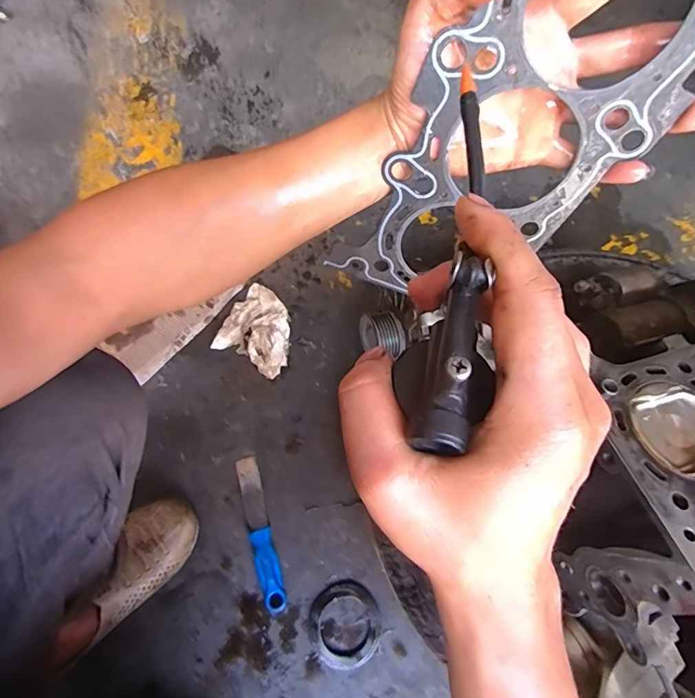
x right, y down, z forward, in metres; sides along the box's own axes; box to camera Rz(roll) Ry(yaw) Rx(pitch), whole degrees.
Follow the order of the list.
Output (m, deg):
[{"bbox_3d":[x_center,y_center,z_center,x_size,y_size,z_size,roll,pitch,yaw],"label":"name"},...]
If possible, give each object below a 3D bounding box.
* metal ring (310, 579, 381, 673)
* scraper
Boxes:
[{"bbox_3d":[-0.004,0.369,0.584,0.095,0.016,0.098,1,70,-2],"label":"metal ring"},{"bbox_3d":[-0.124,0.256,0.617,0.034,0.031,0.206,-15,71,-8],"label":"scraper"}]

